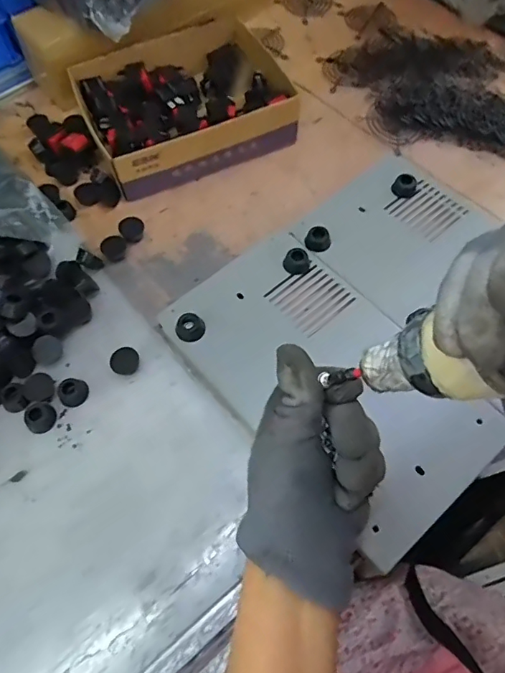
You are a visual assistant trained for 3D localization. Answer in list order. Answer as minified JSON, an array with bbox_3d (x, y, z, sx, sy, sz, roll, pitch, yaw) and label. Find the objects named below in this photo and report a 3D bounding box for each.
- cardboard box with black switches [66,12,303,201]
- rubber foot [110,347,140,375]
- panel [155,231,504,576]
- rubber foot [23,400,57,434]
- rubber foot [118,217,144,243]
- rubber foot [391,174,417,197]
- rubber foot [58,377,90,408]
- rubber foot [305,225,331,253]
[{"bbox_3d":[-0.078,-0.263,0.553,0.219,0.055,0.182,-24,65,-9],"label":"cardboard box with black switches"},{"bbox_3d":[-0.112,0.022,0.432,0.022,0.016,0.021,2,64,4],"label":"rubber foot"},{"bbox_3d":[0.064,0.032,0.413,0.157,0.023,0.268,-38,68,-15],"label":"panel"},{"bbox_3d":[-0.180,0.068,0.414,0.024,0.011,0.025,-1,63,2],"label":"rubber foot"},{"bbox_3d":[-0.122,-0.108,0.497,0.023,0.015,0.022,-1,63,2],"label":"rubber foot"},{"bbox_3d":[0.153,-0.150,0.491,0.023,0.011,0.025,-1,63,2],"label":"rubber foot"},{"bbox_3d":[-0.154,0.048,0.421,0.022,0.012,0.021,-5,63,0],"label":"rubber foot"},{"bbox_3d":[0.063,-0.094,0.474,0.024,0.011,0.025,8,64,7],"label":"rubber foot"}]

